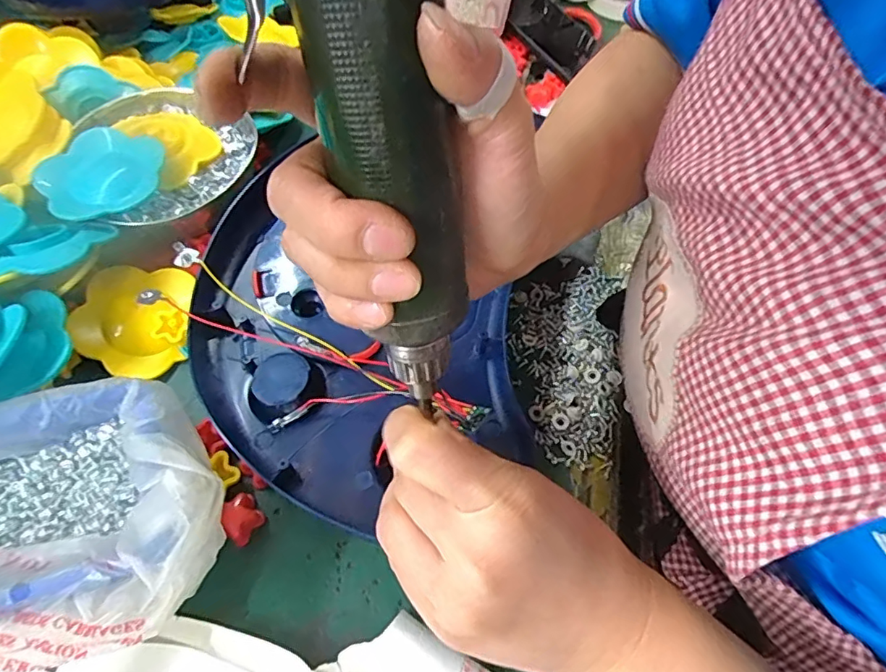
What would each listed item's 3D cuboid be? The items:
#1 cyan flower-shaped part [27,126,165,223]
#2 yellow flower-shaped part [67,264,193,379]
[{"bbox_3d":[-0.223,-0.105,0.343,0.067,0.011,0.075,16,57,8],"label":"cyan flower-shaped part"},{"bbox_3d":[-0.195,-0.010,0.339,0.065,0.035,0.066,-9,57,-8],"label":"yellow flower-shaped part"}]

